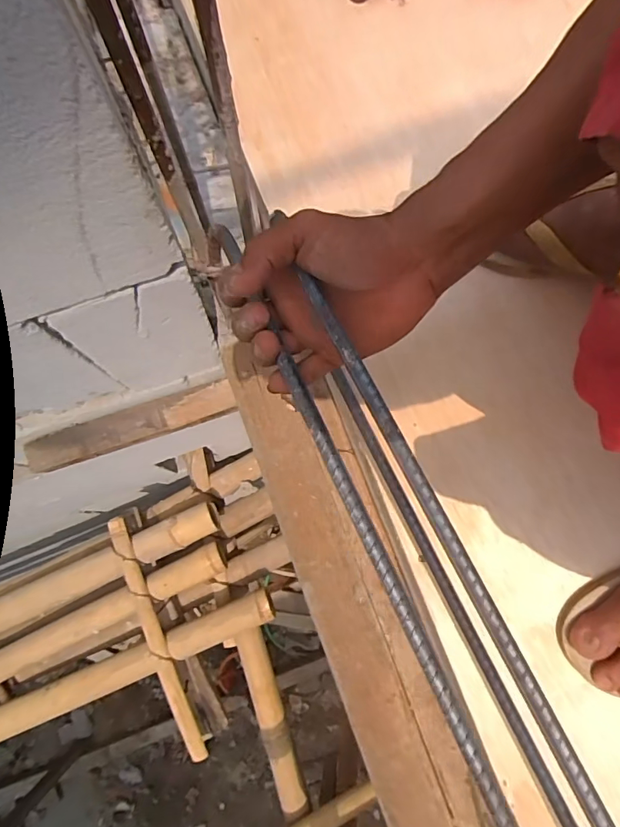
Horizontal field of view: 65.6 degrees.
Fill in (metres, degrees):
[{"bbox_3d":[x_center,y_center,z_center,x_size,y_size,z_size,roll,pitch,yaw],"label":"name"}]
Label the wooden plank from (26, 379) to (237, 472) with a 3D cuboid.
[{"bbox_3d":[-0.198,0.012,0.534,0.229,0.022,0.042,-18,79,-4],"label":"wooden plank"}]

